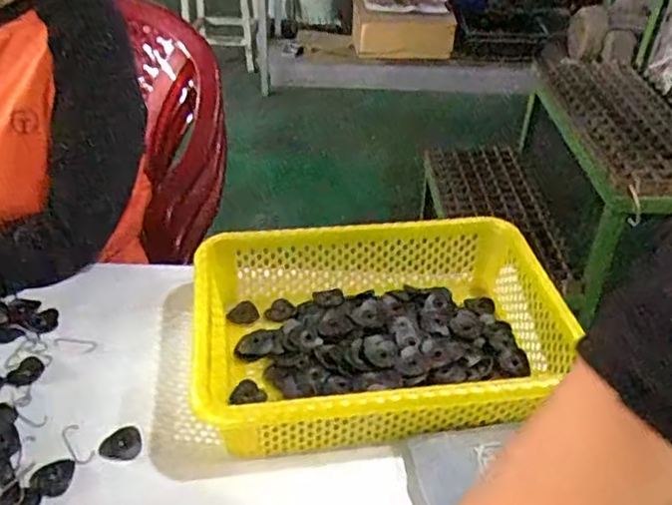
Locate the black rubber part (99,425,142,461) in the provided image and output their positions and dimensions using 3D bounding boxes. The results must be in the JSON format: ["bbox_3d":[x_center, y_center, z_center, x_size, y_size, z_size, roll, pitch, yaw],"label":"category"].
[{"bbox_3d":[-0.195,0.174,0.592,0.035,0.005,0.035,-11,39,-17],"label":"black rubber part"}]

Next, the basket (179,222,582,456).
[{"bbox_3d":[0.045,0.079,0.656,0.349,0.090,0.247,-3,37,-8],"label":"basket"}]

